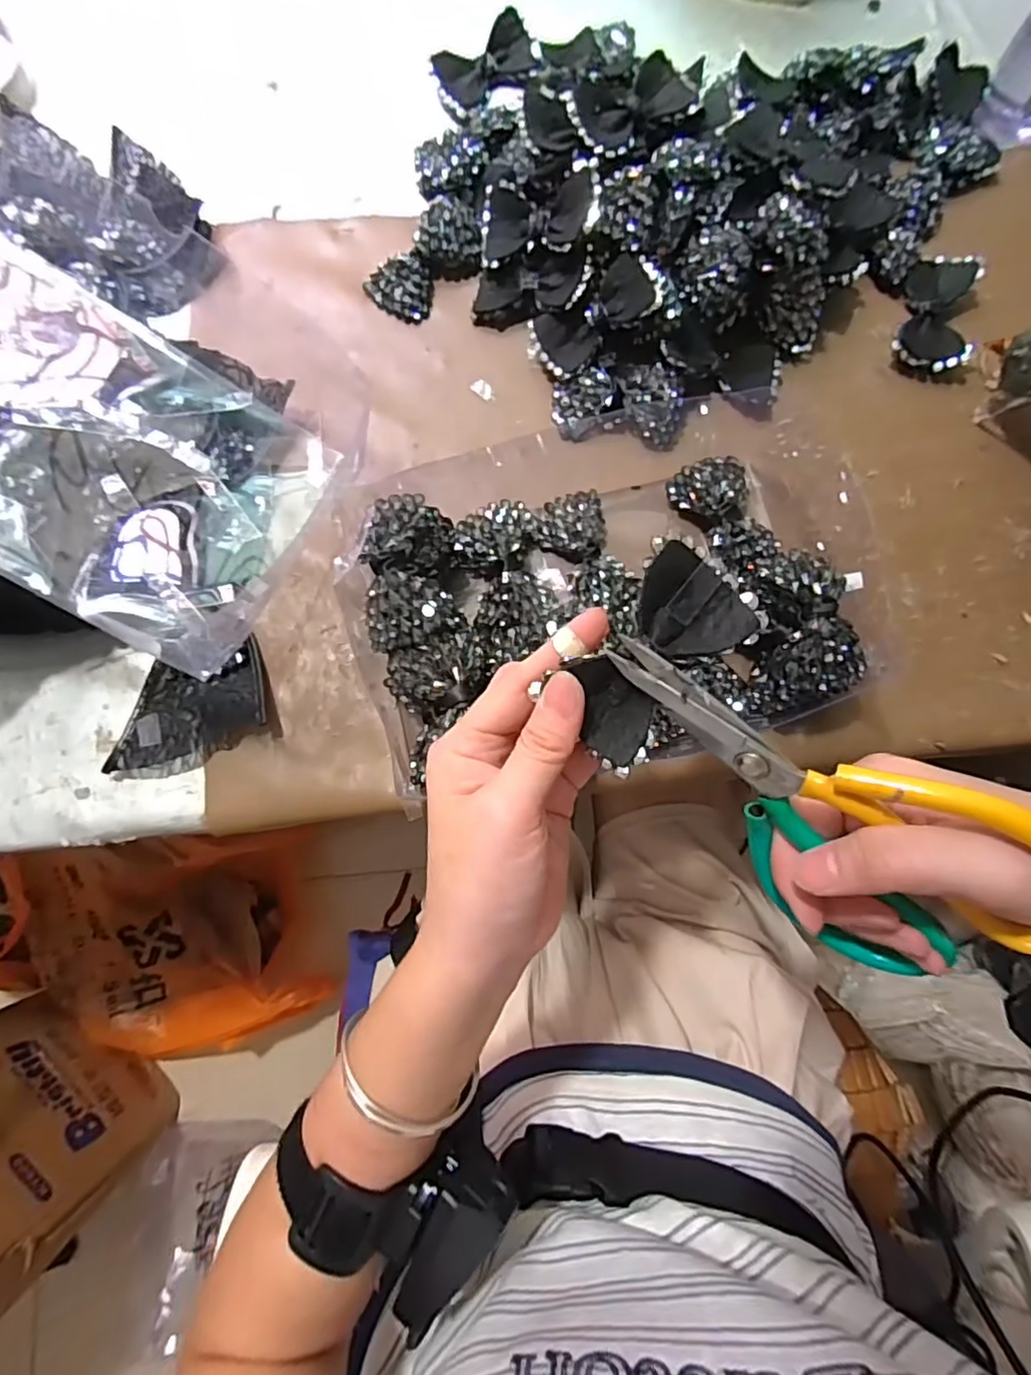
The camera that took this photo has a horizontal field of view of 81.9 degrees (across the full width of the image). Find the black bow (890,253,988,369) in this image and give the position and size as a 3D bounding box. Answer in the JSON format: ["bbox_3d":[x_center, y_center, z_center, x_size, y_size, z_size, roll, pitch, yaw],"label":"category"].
[{"bbox_3d":[0.312,-0.279,0.439,0.051,0.020,0.098,17,80,4],"label":"black bow"}]

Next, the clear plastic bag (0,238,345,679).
[{"bbox_3d":[-0.267,-0.148,0.357,0.287,0.038,0.189,29,70,-11],"label":"clear plastic bag"}]

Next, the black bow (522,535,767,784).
[{"bbox_3d":[0.057,-0.011,0.237,0.050,0.011,0.091,32,93,4],"label":"black bow"}]

